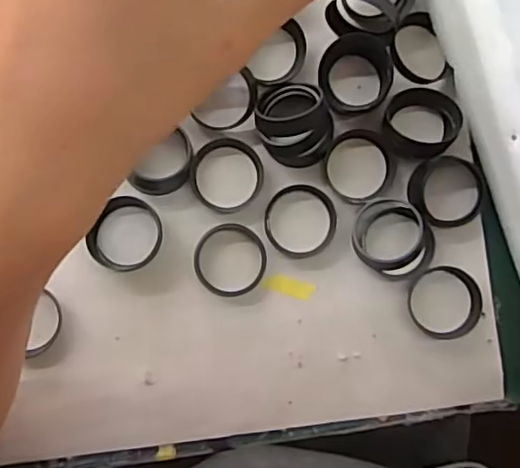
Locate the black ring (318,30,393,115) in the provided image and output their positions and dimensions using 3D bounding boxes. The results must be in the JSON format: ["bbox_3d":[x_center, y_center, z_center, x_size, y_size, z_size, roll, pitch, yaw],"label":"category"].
[{"bbox_3d":[0.058,-0.097,0.372,0.043,0.024,0.042,0,87,-3],"label":"black ring"}]

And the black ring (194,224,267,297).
[{"bbox_3d":[-0.018,0.015,0.371,0.043,0.004,0.044,0,87,-3],"label":"black ring"}]

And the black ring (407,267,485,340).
[{"bbox_3d":[0.114,0.042,0.375,0.047,0.007,0.044,0,87,-3],"label":"black ring"}]

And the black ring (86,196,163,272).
[{"bbox_3d":[-0.079,0.001,0.365,0.041,0.010,0.044,0,87,-3],"label":"black ring"}]

